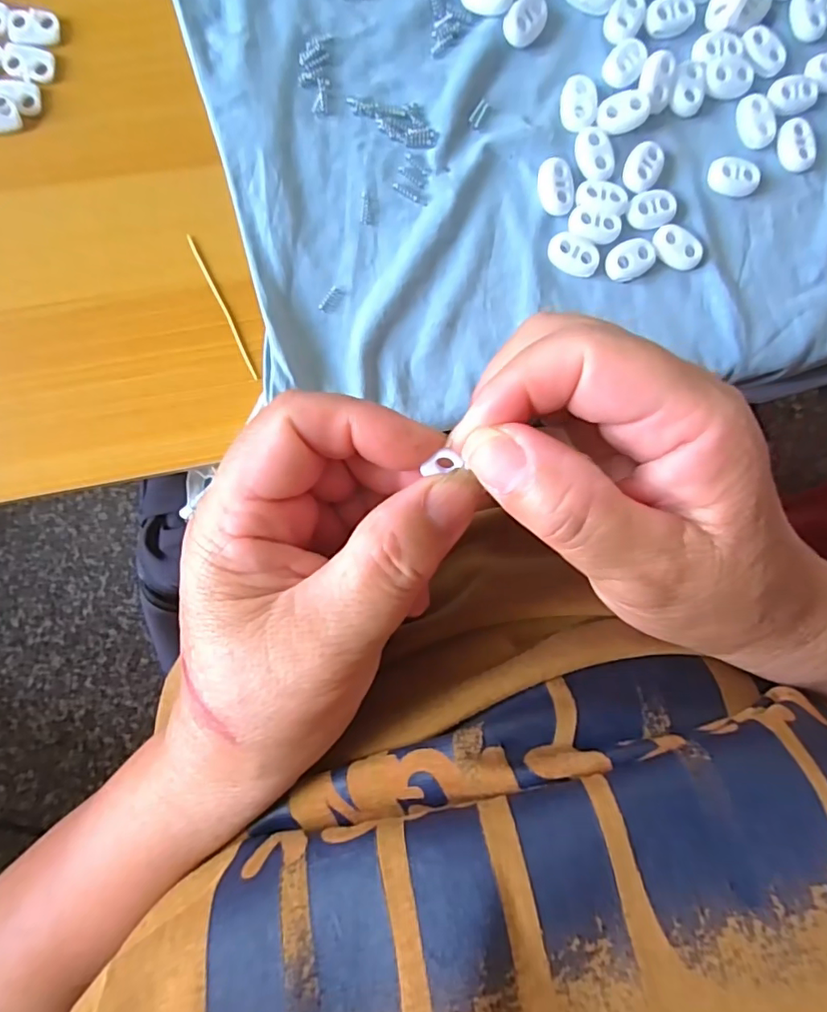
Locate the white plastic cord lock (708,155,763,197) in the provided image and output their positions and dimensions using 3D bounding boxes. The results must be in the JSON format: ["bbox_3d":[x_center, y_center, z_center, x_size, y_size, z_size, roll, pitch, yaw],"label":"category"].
[{"bbox_3d":[0.142,-0.146,0.243,0.023,0.004,0.016,7,90,-6],"label":"white plastic cord lock"}]

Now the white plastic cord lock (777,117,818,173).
[{"bbox_3d":[0.172,-0.162,0.246,0.015,0.004,0.022,-10,91,-6],"label":"white plastic cord lock"}]

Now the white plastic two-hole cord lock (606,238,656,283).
[{"bbox_3d":[0.094,-0.107,0.236,0.022,0.004,0.015,-27,93,-5],"label":"white plastic two-hole cord lock"}]

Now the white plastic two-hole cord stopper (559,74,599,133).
[{"bbox_3d":[0.071,-0.172,0.234,0.015,0.004,0.023,4,90,-6],"label":"white plastic two-hole cord stopper"}]

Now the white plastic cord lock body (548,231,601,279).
[{"bbox_3d":[0.069,-0.108,0.235,0.023,0.004,0.015,22,88,-6],"label":"white plastic cord lock body"}]

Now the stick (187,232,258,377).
[{"bbox_3d":[-0.077,-0.080,0.221,0.004,0.004,0.062,-25,93,-5],"label":"stick"}]

